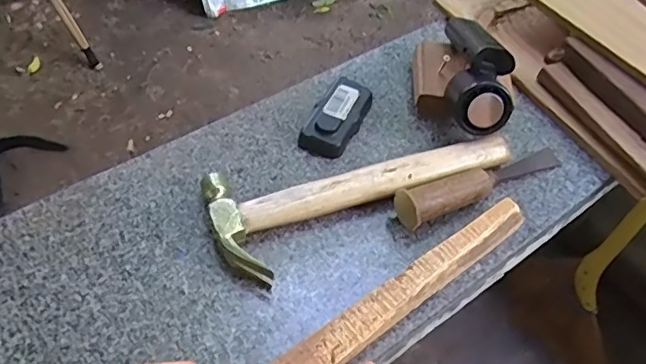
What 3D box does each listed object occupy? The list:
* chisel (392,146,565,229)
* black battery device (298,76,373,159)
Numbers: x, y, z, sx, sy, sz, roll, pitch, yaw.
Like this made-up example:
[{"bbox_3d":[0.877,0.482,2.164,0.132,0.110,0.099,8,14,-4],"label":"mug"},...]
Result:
[{"bbox_3d":[0.168,-0.007,0.573,0.212,0.044,0.033,-22,60,-23],"label":"chisel"},{"bbox_3d":[0.016,-0.073,0.611,0.047,0.029,0.107,27,54,11],"label":"black battery device"}]

